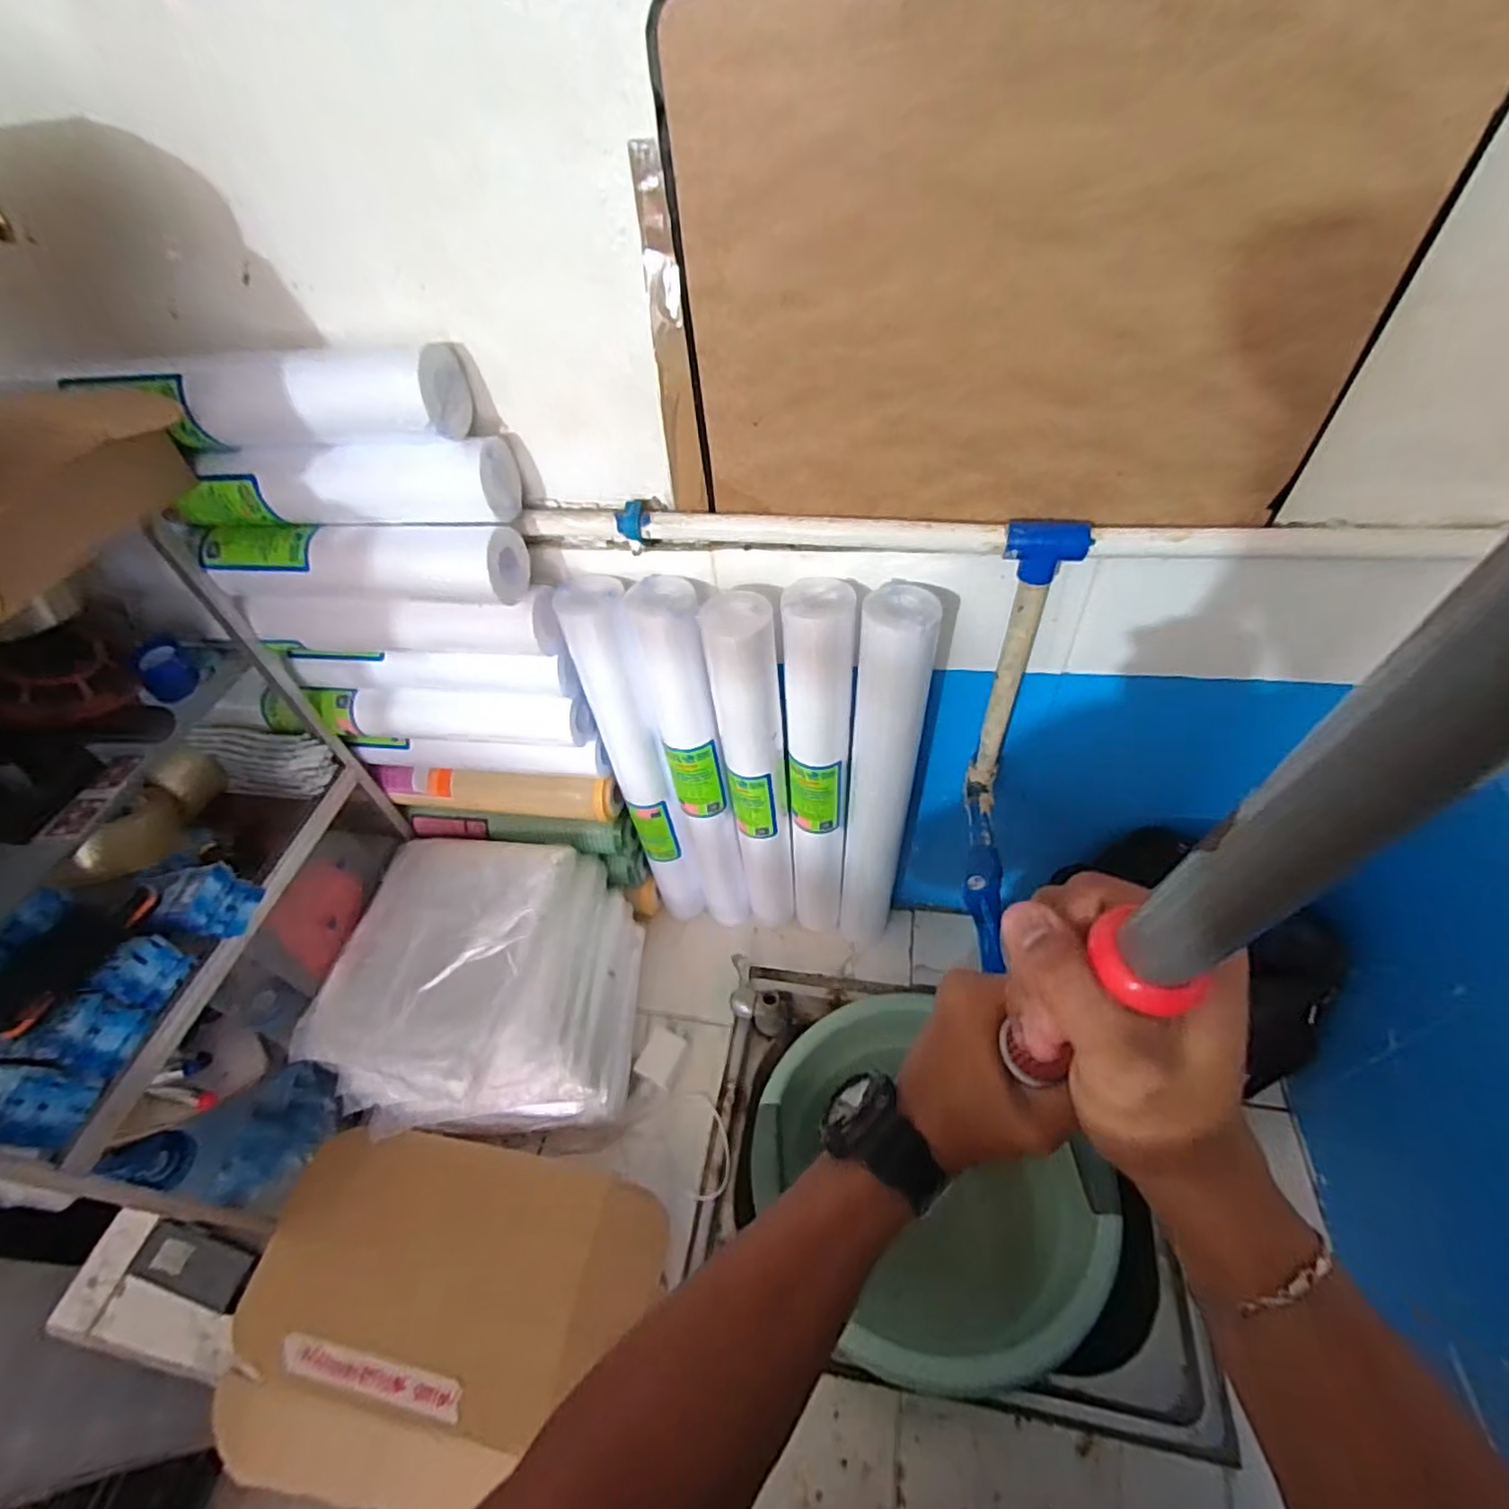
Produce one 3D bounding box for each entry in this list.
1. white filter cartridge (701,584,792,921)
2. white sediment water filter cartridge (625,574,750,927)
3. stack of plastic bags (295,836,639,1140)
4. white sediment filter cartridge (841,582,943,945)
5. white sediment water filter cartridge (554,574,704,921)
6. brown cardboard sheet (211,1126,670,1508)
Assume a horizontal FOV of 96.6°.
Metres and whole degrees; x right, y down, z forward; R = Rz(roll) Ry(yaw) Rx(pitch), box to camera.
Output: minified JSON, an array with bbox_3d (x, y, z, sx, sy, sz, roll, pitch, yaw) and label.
[{"bbox_3d":[0.005,0.050,0.712,0.063,0.487,0.053,-7,48,1],"label":"white filter cartridge"},{"bbox_3d":[-0.058,0.037,0.738,0.060,0.502,0.062,-10,48,-2],"label":"white sediment water filter cartridge"},{"bbox_3d":[-0.307,0.249,0.754,0.310,0.161,0.274,-4,48,3],"label":"stack of plastic bags"},{"bbox_3d":[0.132,0.052,0.699,0.078,0.488,0.063,5,49,11],"label":"white sediment filter cartridge"},{"bbox_3d":[-0.119,0.033,0.740,0.059,0.486,0.062,-22,50,-12],"label":"white sediment water filter cartridge"},{"bbox_3d":[-0.288,0.503,0.611,0.373,0.037,0.249,3,49,10],"label":"brown cardboard sheet"}]

